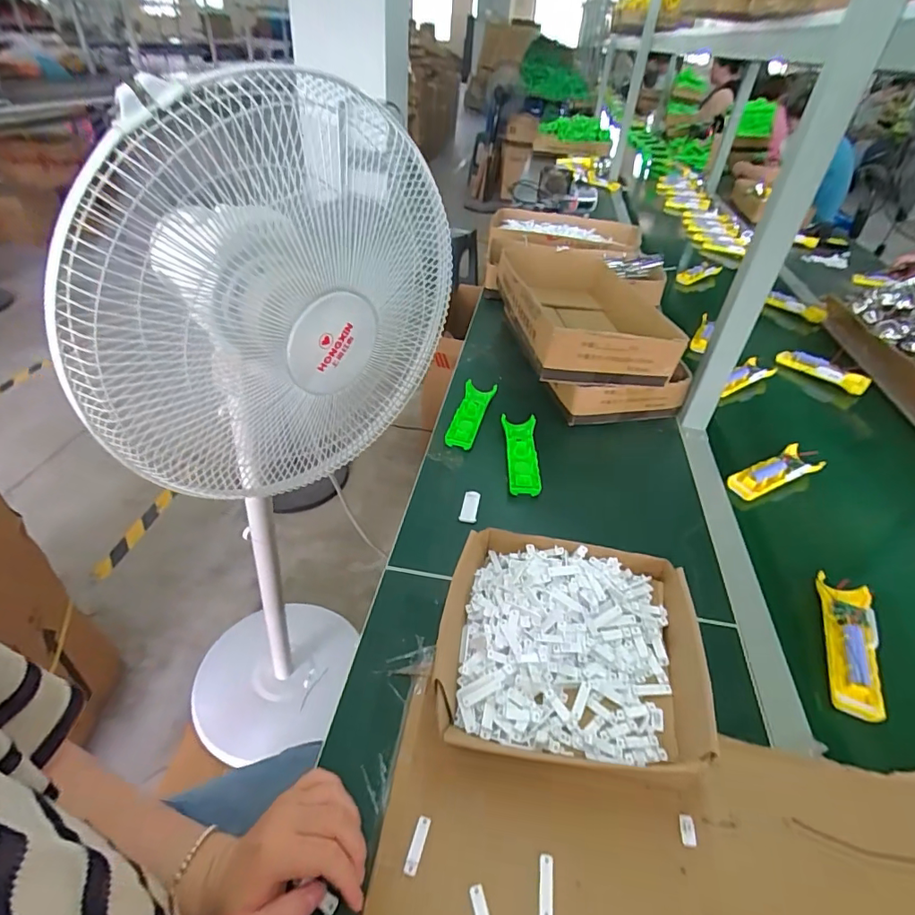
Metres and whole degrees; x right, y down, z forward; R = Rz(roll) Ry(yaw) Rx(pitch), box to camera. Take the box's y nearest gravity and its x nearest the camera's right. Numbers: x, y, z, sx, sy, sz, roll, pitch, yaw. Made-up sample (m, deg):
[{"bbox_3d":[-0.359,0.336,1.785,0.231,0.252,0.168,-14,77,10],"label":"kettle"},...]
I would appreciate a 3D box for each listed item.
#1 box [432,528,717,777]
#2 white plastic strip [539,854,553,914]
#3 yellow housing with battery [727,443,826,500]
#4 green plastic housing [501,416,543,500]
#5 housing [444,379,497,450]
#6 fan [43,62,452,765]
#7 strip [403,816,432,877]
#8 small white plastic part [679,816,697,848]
[{"bbox_3d":[0.116,0.181,0.505,0.252,0.052,0.221,4,39,3],"label":"box"},{"bbox_3d":[0.065,0.315,0.372,0.011,0.005,0.038,6,39,6],"label":"white plastic strip"},{"bbox_3d":[0.476,0.024,0.760,0.148,0.032,0.055,-16,44,-24],"label":"yellow housing with battery"},{"bbox_3d":[0.095,-0.008,0.756,0.049,0.020,0.156,5,40,-1],"label":"green plastic housing"},{"bbox_3d":[0.020,-0.071,0.827,0.049,0.025,0.155,14,40,10],"label":"housing"},{"bbox_3d":[-0.287,0.076,0.785,0.423,1.074,0.388,29,45,26],"label":"fan"},{"bbox_3d":[-0.031,0.299,0.392,0.010,0.005,0.038,13,40,13],"label":"strip"},{"bbox_3d":[0.184,0.299,0.407,0.010,0.006,0.021,6,39,6],"label":"small white plastic part"}]

